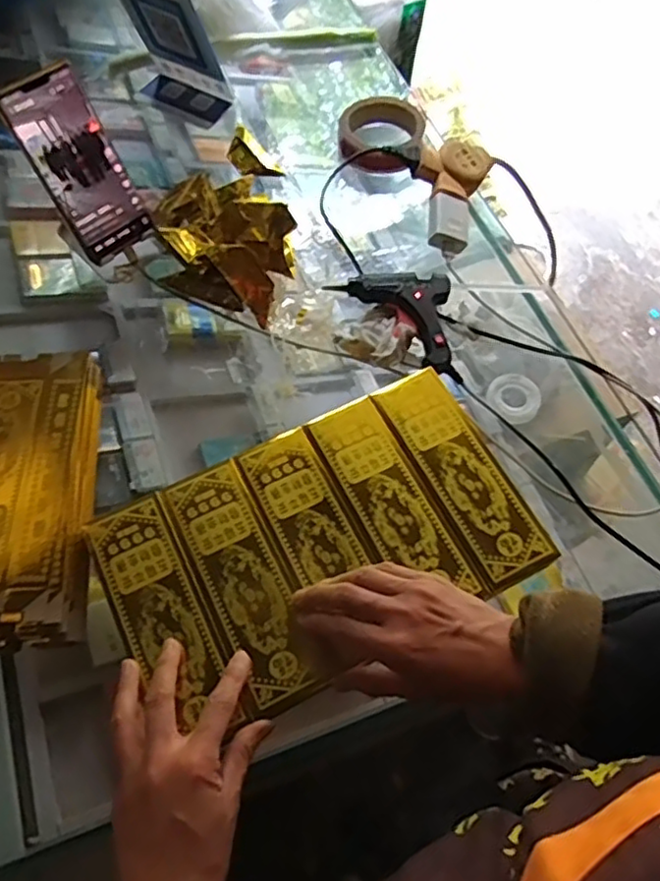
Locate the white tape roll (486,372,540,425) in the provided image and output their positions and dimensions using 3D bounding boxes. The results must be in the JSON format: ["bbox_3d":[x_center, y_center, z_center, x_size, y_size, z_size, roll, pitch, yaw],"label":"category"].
[{"bbox_3d":[0.176,-0.041,0.610,0.050,0.009,0.048,0,63,0],"label":"white tape roll"}]

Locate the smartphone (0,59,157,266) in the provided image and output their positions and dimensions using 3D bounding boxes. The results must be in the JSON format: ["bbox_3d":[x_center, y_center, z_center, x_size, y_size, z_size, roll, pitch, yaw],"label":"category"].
[{"bbox_3d":[-0.234,-0.255,0.605,0.077,0.162,0.010,-39,40,-18],"label":"smartphone"}]

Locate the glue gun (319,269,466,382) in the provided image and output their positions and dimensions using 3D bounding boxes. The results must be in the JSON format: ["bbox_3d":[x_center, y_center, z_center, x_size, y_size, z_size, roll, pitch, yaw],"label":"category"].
[{"bbox_3d":[0.062,-0.114,0.627,0.116,0.025,0.112,-1,63,-1],"label":"glue gun"}]

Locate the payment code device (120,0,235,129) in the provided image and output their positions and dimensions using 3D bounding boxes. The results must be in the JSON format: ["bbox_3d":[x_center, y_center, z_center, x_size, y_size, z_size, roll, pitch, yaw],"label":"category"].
[{"bbox_3d":[-0.183,-0.462,0.743,0.113,0.171,0.053,27,66,12],"label":"payment code device"}]

